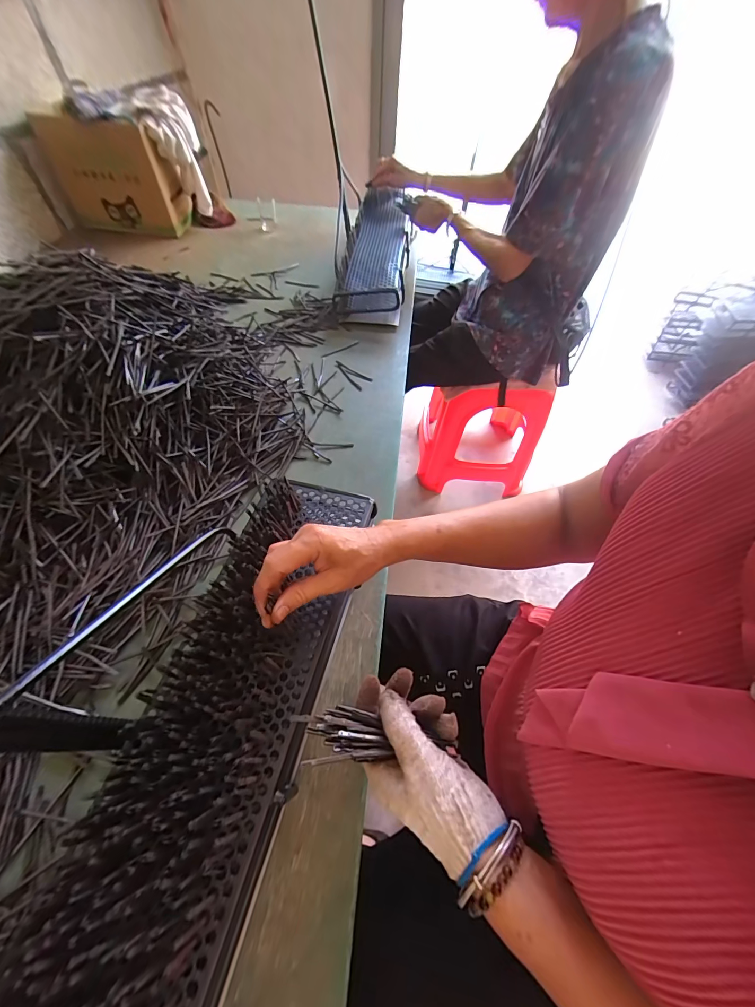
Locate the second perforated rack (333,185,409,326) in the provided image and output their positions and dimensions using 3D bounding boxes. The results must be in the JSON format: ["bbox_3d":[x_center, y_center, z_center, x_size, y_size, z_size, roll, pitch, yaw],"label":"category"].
[{"bbox_3d":[0.001,-0.673,0.939,0.154,0.135,0.545,5,56,2],"label":"second perforated rack"}]

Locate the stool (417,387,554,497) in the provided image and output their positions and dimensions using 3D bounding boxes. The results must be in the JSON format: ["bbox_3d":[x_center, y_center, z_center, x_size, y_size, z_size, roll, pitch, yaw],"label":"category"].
[{"bbox_3d":[0.361,-0.309,1.257,0.384,0.430,0.383,9,56,4],"label":"stool"}]

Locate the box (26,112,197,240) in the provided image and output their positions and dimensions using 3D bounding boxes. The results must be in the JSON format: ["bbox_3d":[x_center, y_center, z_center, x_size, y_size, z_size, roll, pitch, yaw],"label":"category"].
[{"bbox_3d":[-0.725,-0.926,1.005,0.302,0.237,0.122,9,56,4],"label":"box"}]

